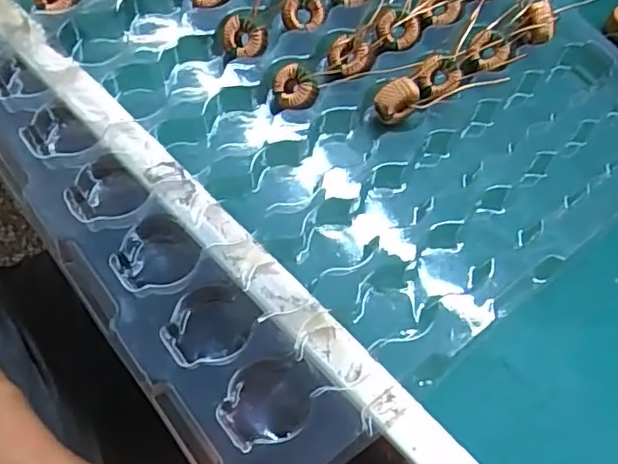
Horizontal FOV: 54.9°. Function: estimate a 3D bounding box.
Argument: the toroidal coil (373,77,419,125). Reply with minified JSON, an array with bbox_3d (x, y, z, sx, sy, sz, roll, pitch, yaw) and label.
[{"bbox_3d":[0.042,-0.063,0.288,0.020,0.017,0.013,-14,70,-11],"label":"toroidal coil"}]

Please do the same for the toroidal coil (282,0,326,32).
[{"bbox_3d":[-0.003,-0.112,0.304,0.022,0.007,0.019,2,68,-5],"label":"toroidal coil"}]

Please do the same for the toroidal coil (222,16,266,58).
[{"bbox_3d":[-0.032,-0.096,0.294,0.023,0.008,0.018,35,69,9],"label":"toroidal coil"}]

